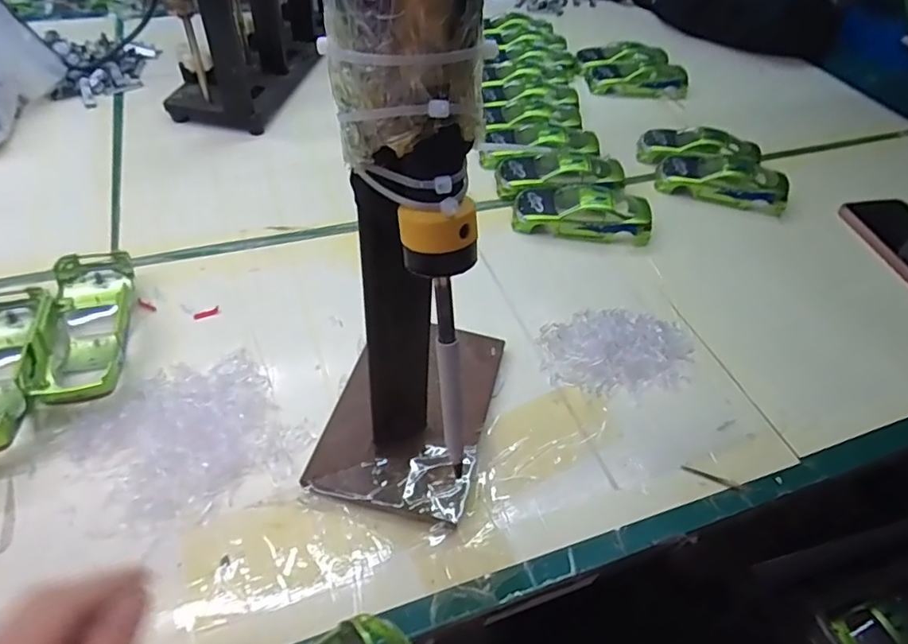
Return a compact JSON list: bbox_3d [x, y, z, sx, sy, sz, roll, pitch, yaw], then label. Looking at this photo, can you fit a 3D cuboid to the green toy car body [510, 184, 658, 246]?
[{"bbox_3d":[0.123,-0.108,0.535,0.126,0.038,0.065,2,48,-4],"label":"green toy car body"}]

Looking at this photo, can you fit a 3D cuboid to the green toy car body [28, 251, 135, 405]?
[{"bbox_3d":[-0.261,0.002,0.401,0.054,0.030,0.137,-12,51,-16],"label":"green toy car body"}]

